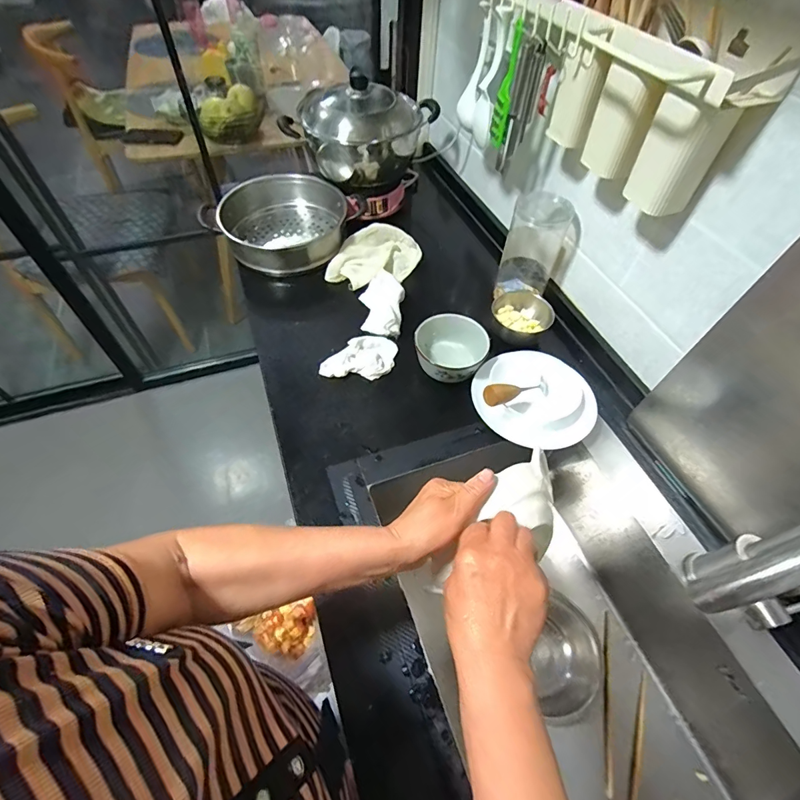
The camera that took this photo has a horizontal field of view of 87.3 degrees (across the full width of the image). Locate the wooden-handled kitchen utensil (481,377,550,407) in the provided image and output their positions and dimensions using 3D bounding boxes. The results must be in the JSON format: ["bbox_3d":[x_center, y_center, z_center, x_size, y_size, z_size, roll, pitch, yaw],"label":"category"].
[{"bbox_3d":[0.183,-0.014,0.652,0.131,0.026,0.031,-10,52,-36],"label":"wooden-handled kitchen utensil"}]

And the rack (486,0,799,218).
[{"bbox_3d":[0.272,-0.443,0.569,0.121,0.179,0.431,-14,56,-13],"label":"rack"}]

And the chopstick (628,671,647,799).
[{"bbox_3d":[0.324,0.500,0.573,0.015,0.012,0.228,22,56,13],"label":"chopstick"}]

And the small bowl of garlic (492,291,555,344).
[{"bbox_3d":[0.217,-0.153,0.767,0.088,0.059,0.099,-25,59,-20],"label":"small bowl of garlic"}]

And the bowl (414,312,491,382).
[{"bbox_3d":[0.081,-0.080,0.723,0.116,0.082,0.116,1,54,-2],"label":"bowl"}]

